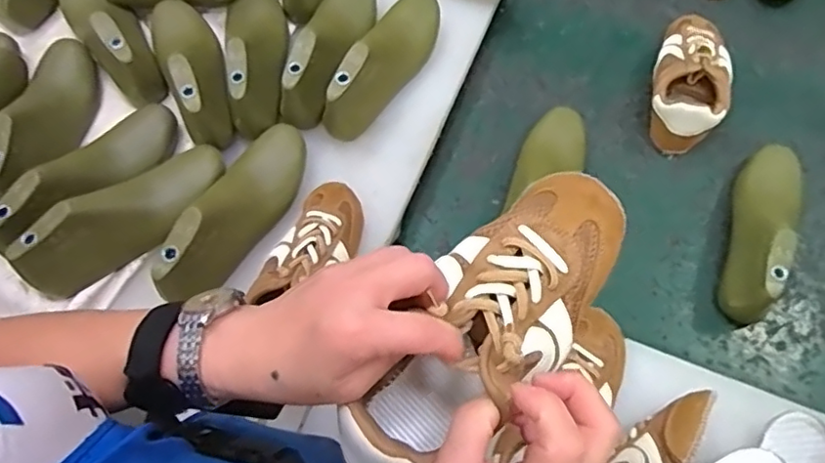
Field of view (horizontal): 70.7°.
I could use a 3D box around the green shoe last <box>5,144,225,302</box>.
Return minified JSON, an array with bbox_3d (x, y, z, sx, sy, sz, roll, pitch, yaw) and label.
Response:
[{"bbox_3d":[-0.301,-0.021,0.611,0.223,0.071,0.073,-36,71,-13],"label":"green shoe last"}]

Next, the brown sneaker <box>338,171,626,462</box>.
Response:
[{"bbox_3d":[0.042,0.051,0.329,0.080,0.084,0.204,42,95,16],"label":"brown sneaker"}]

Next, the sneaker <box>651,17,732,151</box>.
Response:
[{"bbox_3d":[0.363,-0.205,0.761,0.091,0.069,0.225,19,69,9],"label":"sneaker"}]

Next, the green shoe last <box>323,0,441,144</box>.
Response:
[{"bbox_3d":[-0.031,-0.217,0.694,0.072,0.069,0.228,25,70,11],"label":"green shoe last"}]

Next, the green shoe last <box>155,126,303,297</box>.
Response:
[{"bbox_3d":[-0.178,-0.029,0.614,0.072,0.070,0.224,23,69,10],"label":"green shoe last"}]

